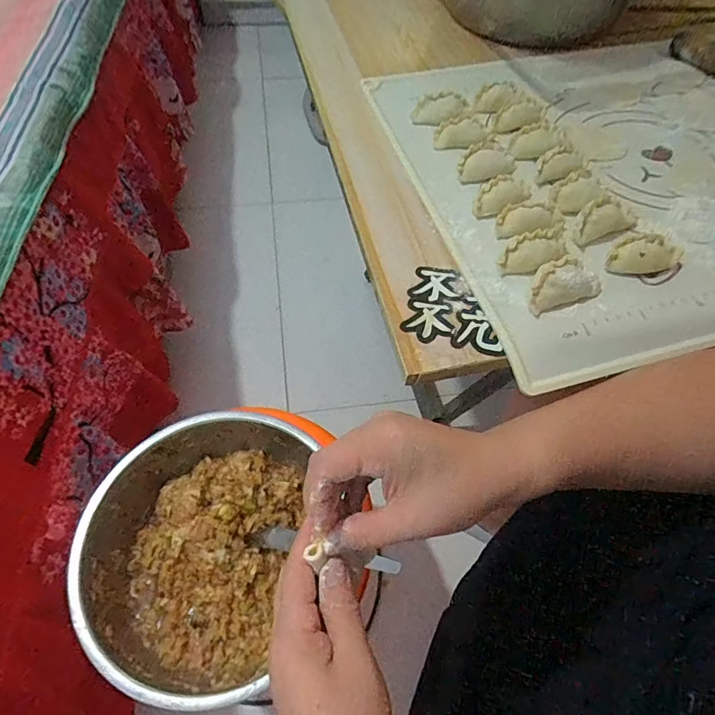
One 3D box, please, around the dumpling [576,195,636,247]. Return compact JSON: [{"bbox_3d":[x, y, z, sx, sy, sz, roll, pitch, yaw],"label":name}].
[{"bbox_3d":[0.203,-0.114,0.379,0.062,0.023,0.029,-27,64,-19],"label":"dumpling"}]

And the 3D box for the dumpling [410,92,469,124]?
[{"bbox_3d":[0.083,-0.252,0.466,0.052,0.021,0.025,10,59,2],"label":"dumpling"}]

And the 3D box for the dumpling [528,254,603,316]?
[{"bbox_3d":[0.151,-0.054,0.337,0.058,0.022,0.028,-13,61,-12],"label":"dumpling"}]

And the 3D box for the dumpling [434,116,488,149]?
[{"bbox_3d":[0.101,-0.216,0.442,0.053,0.020,0.019,-6,59,-7],"label":"dumpling"}]

